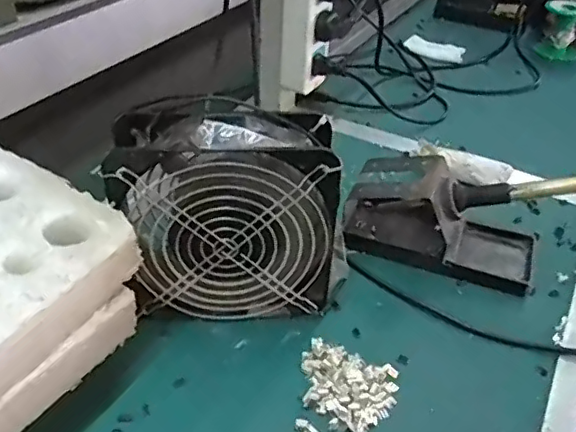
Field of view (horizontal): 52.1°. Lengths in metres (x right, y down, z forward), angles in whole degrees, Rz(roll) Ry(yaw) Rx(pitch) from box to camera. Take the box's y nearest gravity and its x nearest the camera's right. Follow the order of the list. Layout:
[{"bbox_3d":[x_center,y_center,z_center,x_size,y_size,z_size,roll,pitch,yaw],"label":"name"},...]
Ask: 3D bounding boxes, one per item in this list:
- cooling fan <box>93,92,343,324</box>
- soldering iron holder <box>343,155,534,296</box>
[{"bbox_3d":[-0.038,0.003,0.417,0.156,0.151,0.065,-1,38,-5],"label":"cooling fan"},{"bbox_3d":[0.130,-0.001,0.496,0.155,0.072,0.067,15,39,14],"label":"soldering iron holder"}]

